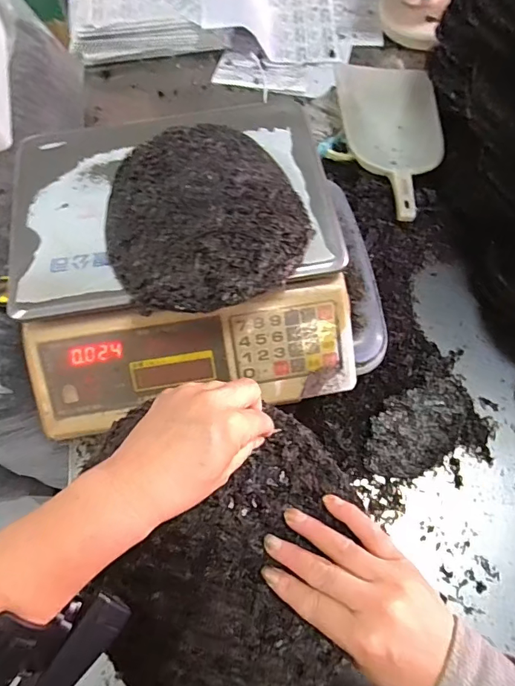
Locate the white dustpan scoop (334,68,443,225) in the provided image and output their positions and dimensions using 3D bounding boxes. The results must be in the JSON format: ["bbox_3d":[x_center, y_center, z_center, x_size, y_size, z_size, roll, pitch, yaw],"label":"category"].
[{"bbox_3d":[0.242,-0.353,0.809,0.167,0.084,0.344,-8,66,-2],"label":"white dustpan scoop"}]

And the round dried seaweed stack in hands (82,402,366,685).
[{"bbox_3d":[-0.017,0.132,0.307,0.172,0.021,0.198,-16,66,-5],"label":"round dried seaweed stack in hands"}]

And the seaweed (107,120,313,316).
[{"bbox_3d":[-0.048,-0.120,0.424,0.184,0.031,0.195,-1,66,1],"label":"seaweed"}]

